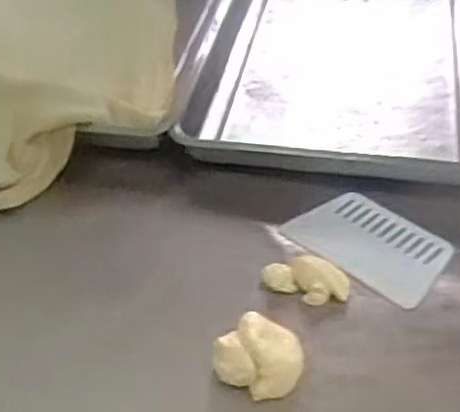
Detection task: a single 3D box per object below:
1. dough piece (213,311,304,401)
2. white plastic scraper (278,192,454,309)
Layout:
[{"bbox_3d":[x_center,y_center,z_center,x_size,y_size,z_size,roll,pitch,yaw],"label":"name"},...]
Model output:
[{"bbox_3d":[0.028,0.126,0.616,0.072,0.038,0.067,19,45,23],"label":"dough piece"},{"bbox_3d":[0.141,0.037,0.742,0.159,0.011,0.100,28,50,27],"label":"white plastic scraper"}]

